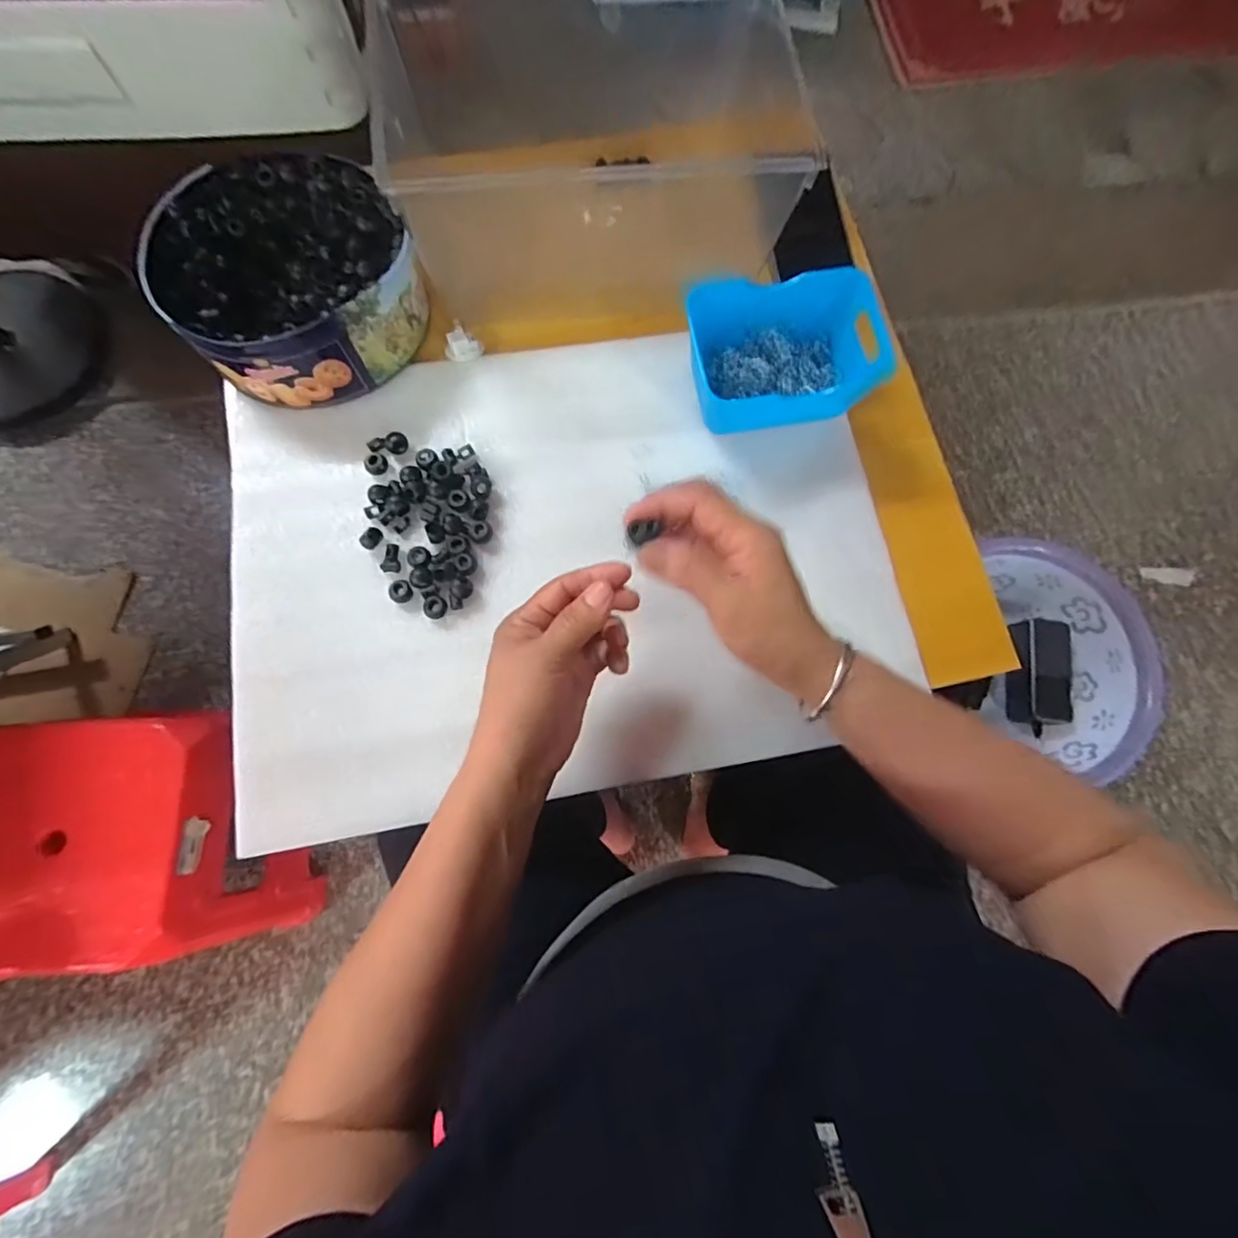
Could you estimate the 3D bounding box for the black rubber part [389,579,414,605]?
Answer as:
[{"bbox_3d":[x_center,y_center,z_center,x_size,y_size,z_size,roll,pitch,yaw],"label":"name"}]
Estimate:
[{"bbox_3d":[-0.167,-0.021,0.429,0.017,0.007,0.017,1,77,-3],"label":"black rubber part"}]

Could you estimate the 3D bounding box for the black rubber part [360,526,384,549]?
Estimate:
[{"bbox_3d":[-0.191,-0.062,0.433,0.010,0.012,0.018,41,79,7],"label":"black rubber part"}]

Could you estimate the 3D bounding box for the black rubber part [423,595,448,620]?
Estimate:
[{"bbox_3d":[-0.139,-0.009,0.426,0.017,0.007,0.016,1,77,-3],"label":"black rubber part"}]

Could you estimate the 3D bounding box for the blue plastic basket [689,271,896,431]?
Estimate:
[{"bbox_3d":[0.133,-0.217,0.462,0.154,0.061,0.103,-4,77,-4],"label":"blue plastic basket"}]

